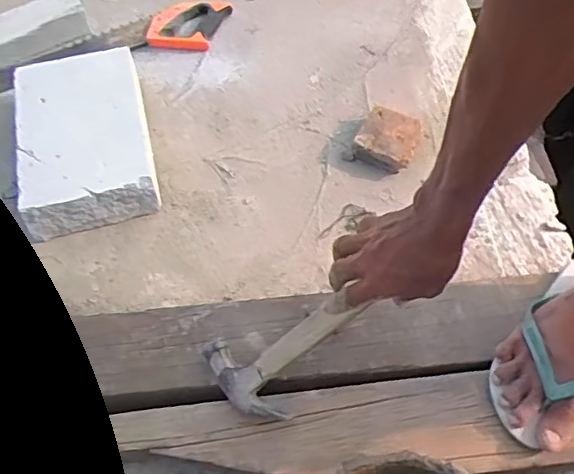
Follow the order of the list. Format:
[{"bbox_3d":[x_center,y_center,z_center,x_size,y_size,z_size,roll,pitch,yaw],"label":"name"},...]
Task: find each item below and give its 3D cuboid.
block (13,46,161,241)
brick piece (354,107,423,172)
[{"bbox_3d":[-0.334,-0.166,1.025,0.203,0.074,0.321,-13,60,-5],"label":"block"},{"bbox_3d":[0.174,-0.168,1.041,0.102,0.033,0.094,23,63,15],"label":"brick piece"}]

